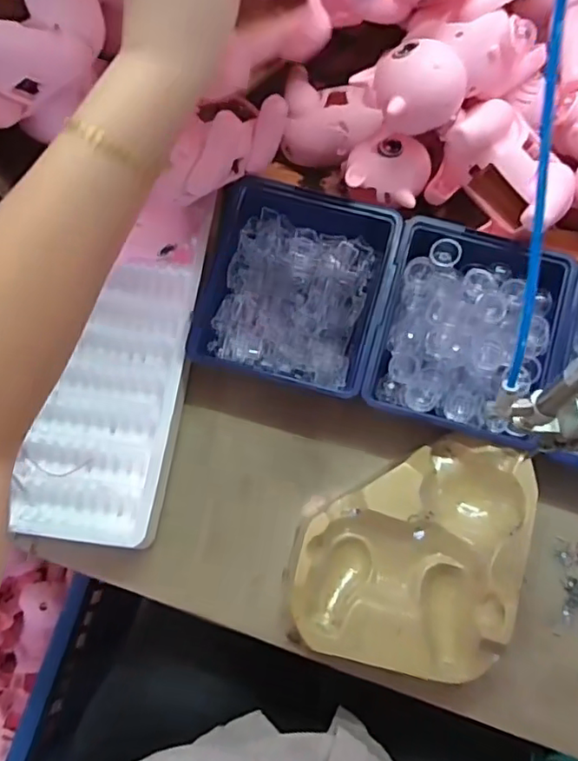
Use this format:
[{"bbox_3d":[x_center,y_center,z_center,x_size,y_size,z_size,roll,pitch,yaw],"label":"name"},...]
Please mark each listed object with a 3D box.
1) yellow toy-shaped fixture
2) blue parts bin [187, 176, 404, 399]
[{"bbox_3d":[0.092,0.125,0.438,0.158,0.054,0.176,17,71,4],"label":"yellow toy-shaped fixture"},{"bbox_3d":[0.004,-0.078,0.480,0.149,0.052,0.163,15,71,3],"label":"blue parts bin"}]

